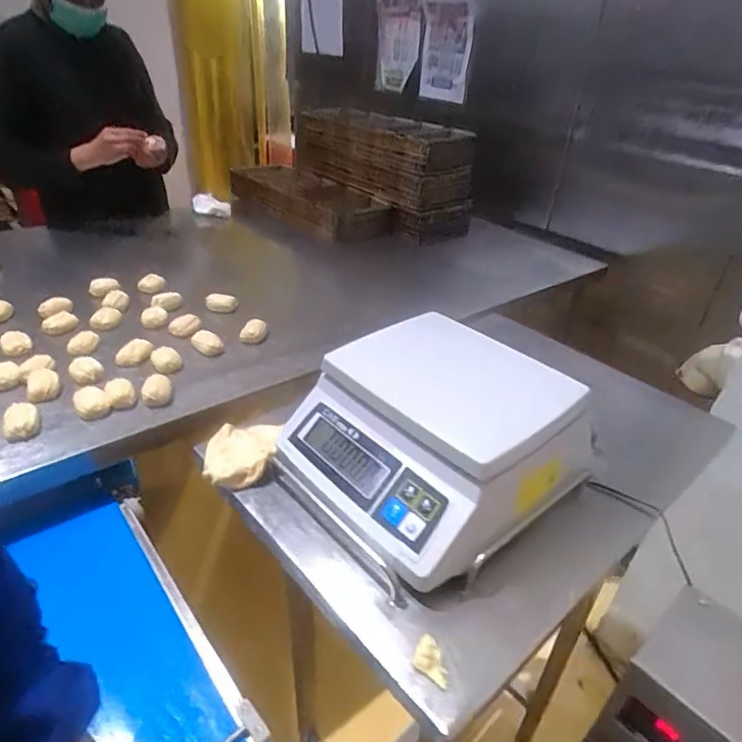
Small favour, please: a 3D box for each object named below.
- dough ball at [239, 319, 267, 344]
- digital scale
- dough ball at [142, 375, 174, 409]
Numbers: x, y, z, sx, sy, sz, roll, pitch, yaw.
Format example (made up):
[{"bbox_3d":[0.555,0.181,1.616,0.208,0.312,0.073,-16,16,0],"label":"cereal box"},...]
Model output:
[{"bbox_3d":[-0.221,-0.075,0.998,0.049,0.034,0.032,-7,35,-16],"label":"dough ball"},{"bbox_3d":[0.064,0.052,0.573,0.259,0.117,0.262,-22,41,-34],"label":"digital scale"},{"bbox_3d":[-0.335,0.031,0.832,0.045,0.028,0.054,-10,36,-20],"label":"dough ball"}]

